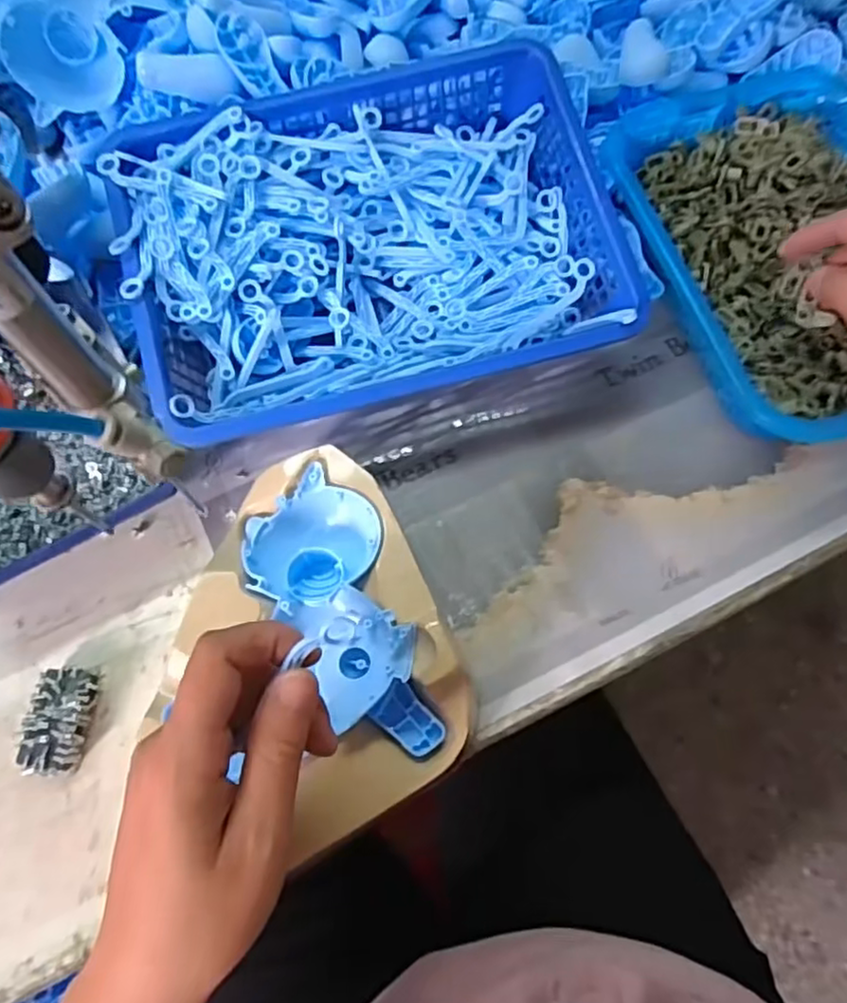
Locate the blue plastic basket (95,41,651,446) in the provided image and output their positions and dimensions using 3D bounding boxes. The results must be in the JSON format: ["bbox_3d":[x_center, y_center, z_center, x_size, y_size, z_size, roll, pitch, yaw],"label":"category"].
[{"bbox_3d":[-0.033,-0.160,0.421,0.286,0.082,0.207,-15,70,-6],"label":"blue plastic basket"}]

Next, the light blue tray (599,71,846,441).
[{"bbox_3d":[0.231,-0.163,0.432,0.191,0.056,0.268,-15,70,-6],"label":"light blue tray"}]

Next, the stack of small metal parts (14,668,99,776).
[{"bbox_3d":[-0.196,0.118,0.353,0.032,0.019,0.053,0,69,0],"label":"stack of small metal parts"}]

